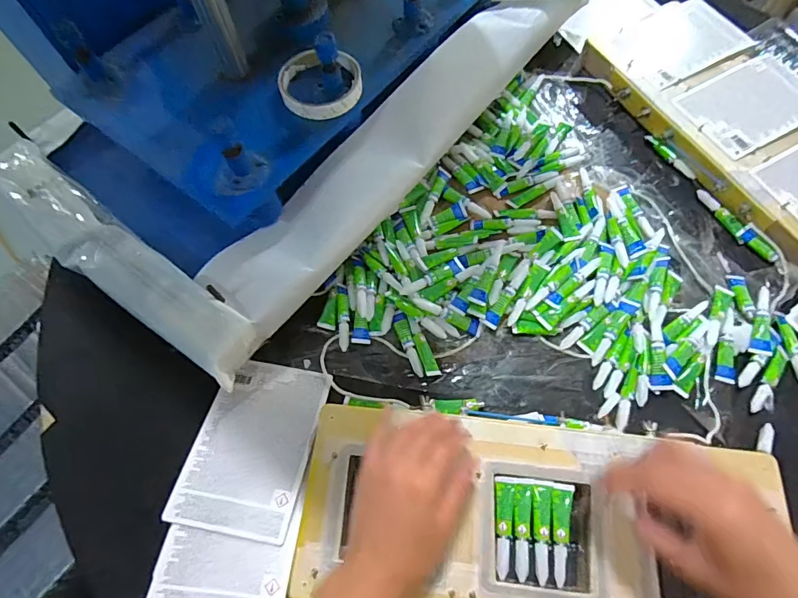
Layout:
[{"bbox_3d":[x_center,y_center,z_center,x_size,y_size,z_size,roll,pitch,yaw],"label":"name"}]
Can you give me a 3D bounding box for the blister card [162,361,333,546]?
[{"bbox_3d":[-0.143,0.142,0.449,0.112,0.008,0.166,10,57,6],"label":"blister card"}]

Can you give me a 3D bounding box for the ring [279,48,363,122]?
[{"bbox_3d":[-0.083,-0.225,0.470,0.084,0.019,0.082,-1,66,1],"label":"ring"}]

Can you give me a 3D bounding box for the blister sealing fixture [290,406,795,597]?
[{"bbox_3d":[0.117,0.197,0.399,0.409,0.021,0.181,10,66,7],"label":"blister sealing fixture"}]

